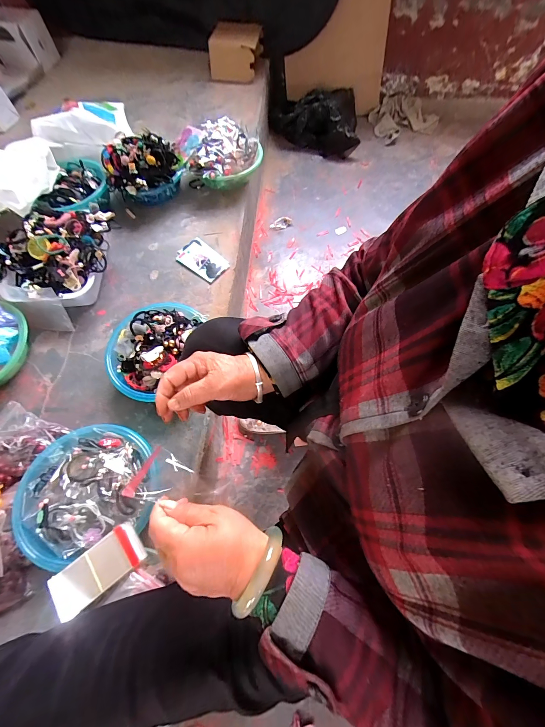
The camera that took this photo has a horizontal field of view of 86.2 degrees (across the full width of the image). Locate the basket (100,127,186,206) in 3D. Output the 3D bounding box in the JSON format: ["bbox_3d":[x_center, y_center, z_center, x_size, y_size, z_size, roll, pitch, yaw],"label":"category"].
[{"bbox_3d":[-0.374,-0.559,0.861,0.206,0.153,0.153,-9,66,-6],"label":"basket"}]

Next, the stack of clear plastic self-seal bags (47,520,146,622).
[{"bbox_3d":[-0.263,0.309,0.441,0.124,0.024,0.064,-36,70,-14],"label":"stack of clear plastic self-seal bags"}]

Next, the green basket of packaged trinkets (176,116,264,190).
[{"bbox_3d":[-0.162,-0.636,0.915,0.239,0.129,0.188,-24,68,-10],"label":"green basket of packaged trinkets"}]

